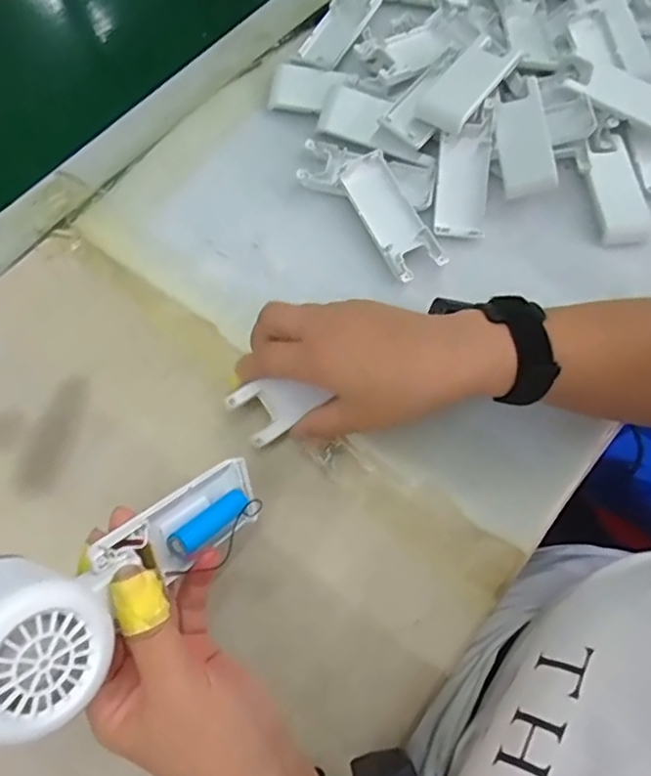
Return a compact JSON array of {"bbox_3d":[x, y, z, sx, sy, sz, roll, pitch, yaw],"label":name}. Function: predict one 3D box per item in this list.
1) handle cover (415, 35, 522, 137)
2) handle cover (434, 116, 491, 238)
[{"bbox_3d":[0.110,-0.235,0.482,0.042,0.018,0.090,36,70,11],"label":"handle cover"},{"bbox_3d":[0.105,-0.158,0.476,0.038,0.015,0.086,8,88,2],"label":"handle cover"}]

